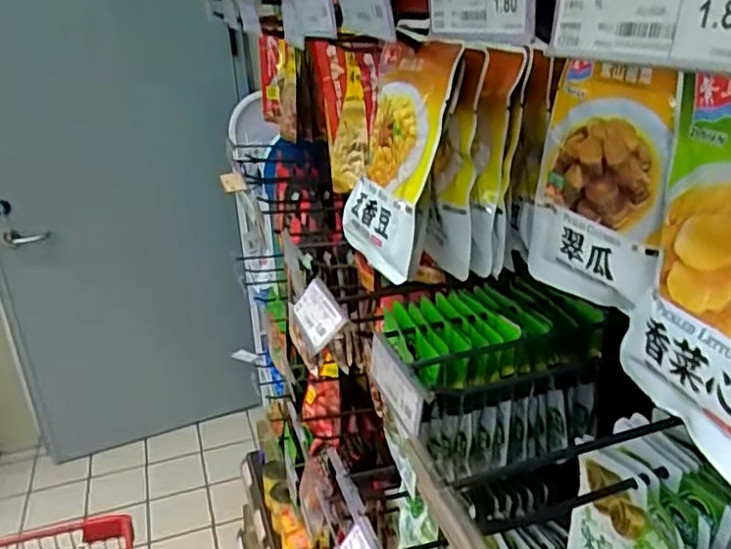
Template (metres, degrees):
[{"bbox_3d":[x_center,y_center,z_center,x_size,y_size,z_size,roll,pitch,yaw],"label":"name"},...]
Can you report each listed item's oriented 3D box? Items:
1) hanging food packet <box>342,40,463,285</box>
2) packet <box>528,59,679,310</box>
[{"bbox_3d":[0.018,-0.080,0.443,0.015,0.149,0.106,6,19,-25],"label":"hanging food packet"},{"bbox_3d":[0.134,-0.051,0.379,0.019,0.129,0.100,-13,26,-22],"label":"packet"}]

